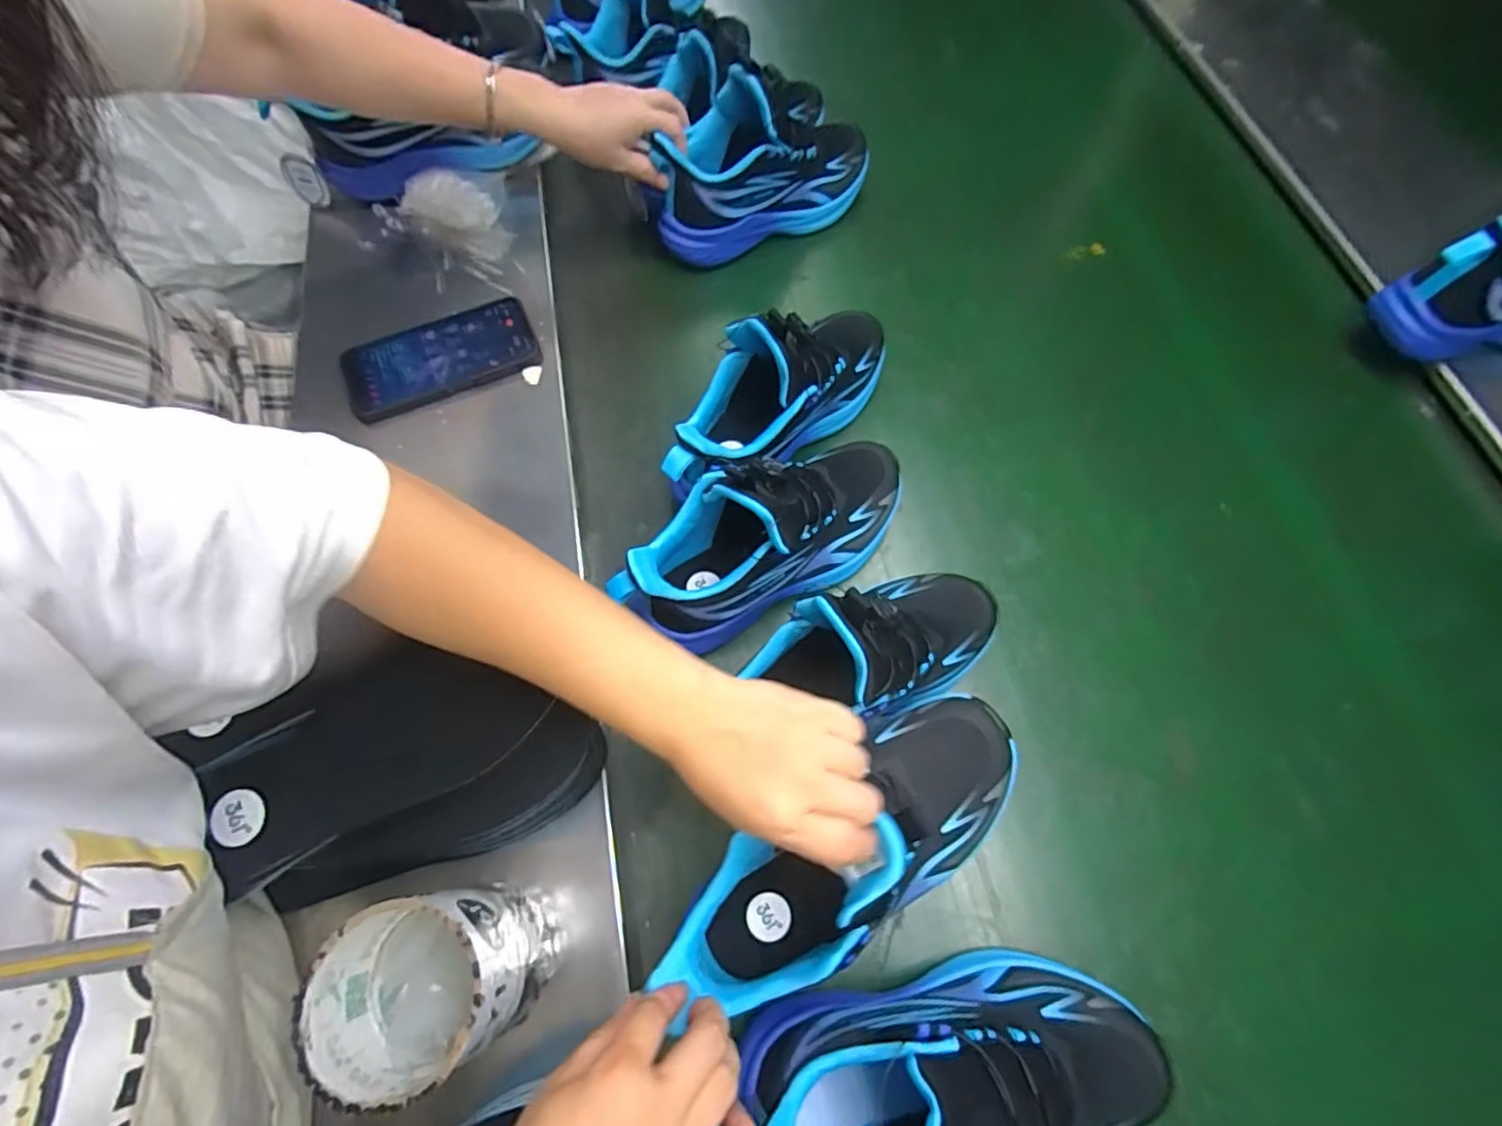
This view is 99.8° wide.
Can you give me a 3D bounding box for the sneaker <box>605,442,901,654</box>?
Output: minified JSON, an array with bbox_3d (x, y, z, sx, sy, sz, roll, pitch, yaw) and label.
[{"bbox_3d":[0.022,-0.032,0.452,0.238,0.116,0.083,-24,69,-24],"label":"sneaker"}]

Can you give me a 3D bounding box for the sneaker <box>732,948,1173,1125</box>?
[{"bbox_3d":[0.115,0.271,0.332,0.221,0.135,0.082,-7,67,-3],"label":"sneaker"}]

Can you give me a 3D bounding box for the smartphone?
[{"bbox_3d":[-0.275,-0.181,0.560,0.164,0.012,0.076,-22,72,-8],"label":"smartphone"}]

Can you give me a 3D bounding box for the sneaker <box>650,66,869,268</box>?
[{"bbox_3d":[0.013,-0.383,0.603,0.230,0.131,0.093,-26,70,-11],"label":"sneaker"}]

